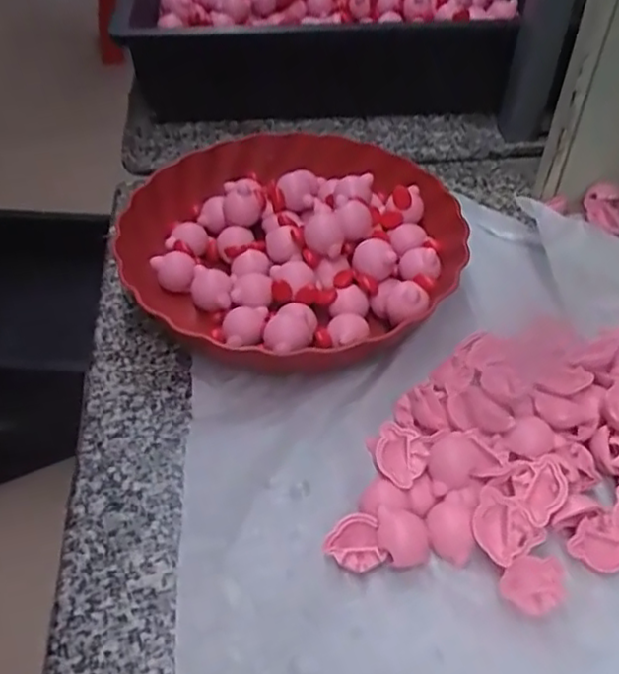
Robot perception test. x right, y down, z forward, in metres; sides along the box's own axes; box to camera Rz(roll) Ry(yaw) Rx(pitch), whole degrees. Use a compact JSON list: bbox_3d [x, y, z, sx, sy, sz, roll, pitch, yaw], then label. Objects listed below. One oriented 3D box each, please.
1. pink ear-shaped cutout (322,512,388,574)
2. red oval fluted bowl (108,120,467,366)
[{"bbox_3d":[0.023,0.110,0.350,0.029,0.016,0.026,-13,49,-9],"label":"pink ear-shaped cutout"},{"bbox_3d":[-0.014,-0.074,0.489,0.224,0.053,0.245,-33,54,-24],"label":"red oval fluted bowl"}]

